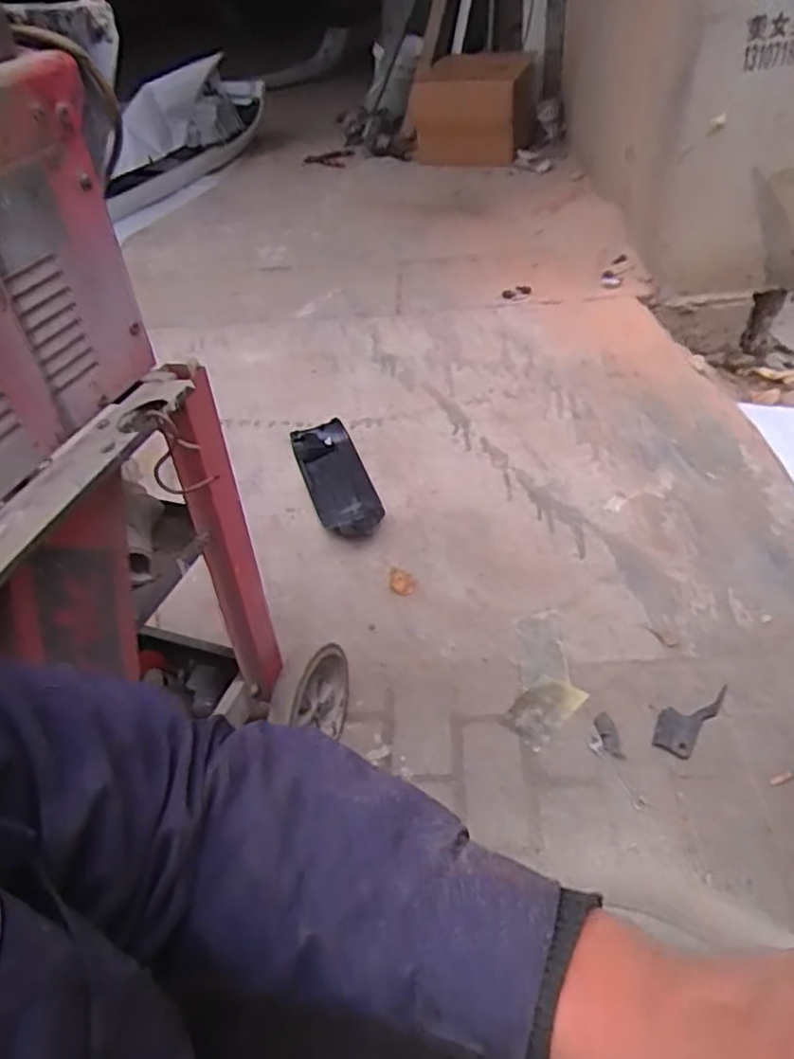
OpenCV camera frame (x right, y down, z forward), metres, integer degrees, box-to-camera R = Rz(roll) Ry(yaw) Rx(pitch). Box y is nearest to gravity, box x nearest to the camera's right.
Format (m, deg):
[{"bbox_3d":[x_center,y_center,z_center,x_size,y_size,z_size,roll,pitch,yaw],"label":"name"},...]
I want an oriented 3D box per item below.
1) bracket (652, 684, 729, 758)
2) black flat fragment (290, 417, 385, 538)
[{"bbox_3d":[0.433,0.272,1.027,0.061,0.018,0.151,28,52,33],"label":"bracket"},{"bbox_3d":[-0.119,-0.101,1.371,0.121,0.059,0.309,-20,58,-14],"label":"black flat fragment"}]

